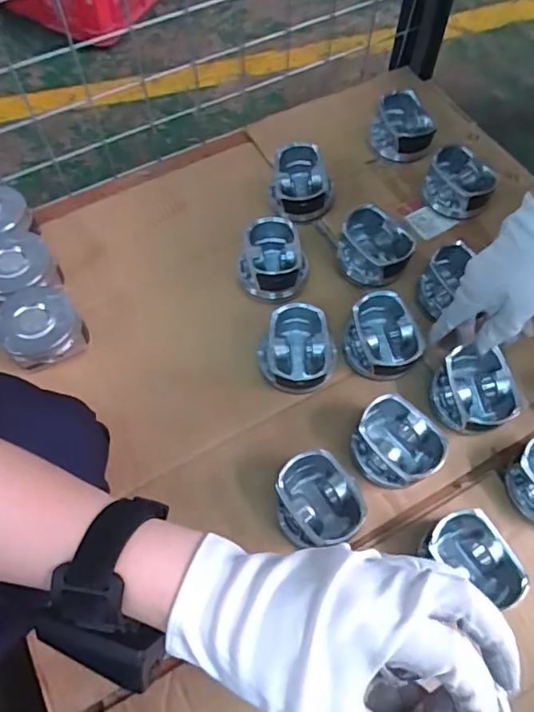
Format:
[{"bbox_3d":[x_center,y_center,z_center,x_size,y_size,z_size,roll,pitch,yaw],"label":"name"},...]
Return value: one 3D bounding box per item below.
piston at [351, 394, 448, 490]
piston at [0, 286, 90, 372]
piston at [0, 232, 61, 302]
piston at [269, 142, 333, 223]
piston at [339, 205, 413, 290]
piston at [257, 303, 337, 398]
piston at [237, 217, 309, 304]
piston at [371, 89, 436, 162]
[{"bbox_3d":[0.115,0.081,0.479,0.078,0.049,0.065,38,70,17],"label":"piston"},{"bbox_3d":[-0.224,-0.028,0.530,0.074,0.052,0.072,0,64,0],"label":"piston"},{"bbox_3d":[-0.258,-0.086,0.560,0.073,0.051,0.072,-16,65,-8],"label":"piston"},{"bbox_3d":[0.039,-0.195,0.616,0.066,0.053,0.072,0,64,0],"label":"piston"},{"bbox_3d":[0.114,-0.112,0.574,0.074,0.058,0.060,20,65,10],"label":"piston"},{"bbox_3d":[0.030,-0.003,0.515,0.071,0.051,0.074,0,64,0],"label":"piston"},{"bbox_3d":[0.005,-0.102,0.570,0.071,0.050,0.077,-1,64,-1],"label":"piston"},{"bbox_3d":[0.168,-0.280,0.662,0.074,0.050,0.074,0,64,0],"label":"piston"}]

